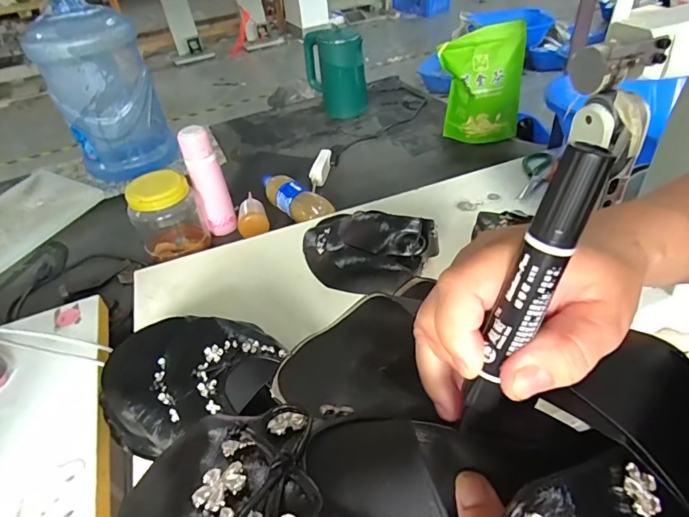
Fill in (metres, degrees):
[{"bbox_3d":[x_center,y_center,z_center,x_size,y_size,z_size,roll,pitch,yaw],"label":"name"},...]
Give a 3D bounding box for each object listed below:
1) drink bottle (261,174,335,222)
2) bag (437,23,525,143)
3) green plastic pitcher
[{"bbox_3d":[-0.119,-0.133,1.012,0.071,0.061,0.238,-32,46,-26],"label":"drink bottle"},{"bbox_3d":[0.346,-0.435,1.155,0.201,0.288,0.080,11,43,21],"label":"bag"},{"bbox_3d":[-0.026,-0.576,1.401,0.174,0.244,0.141,-8,40,-1],"label":"green plastic pitcher"}]

